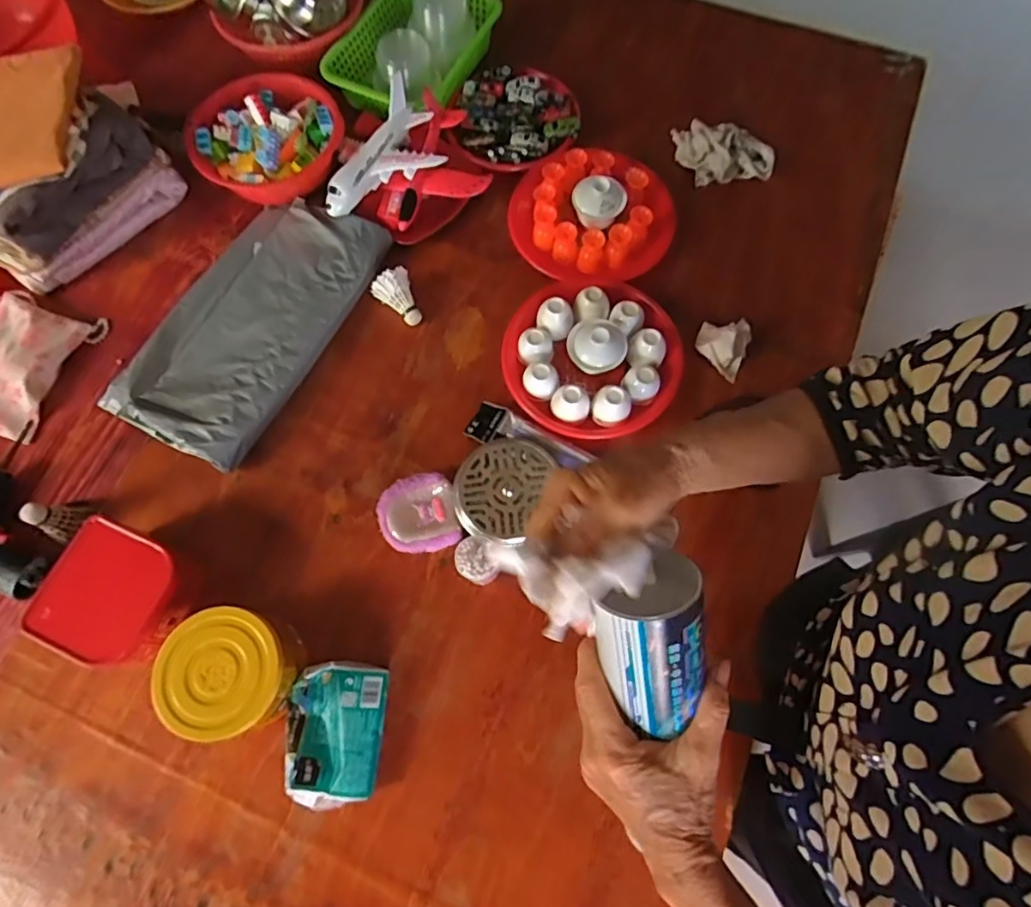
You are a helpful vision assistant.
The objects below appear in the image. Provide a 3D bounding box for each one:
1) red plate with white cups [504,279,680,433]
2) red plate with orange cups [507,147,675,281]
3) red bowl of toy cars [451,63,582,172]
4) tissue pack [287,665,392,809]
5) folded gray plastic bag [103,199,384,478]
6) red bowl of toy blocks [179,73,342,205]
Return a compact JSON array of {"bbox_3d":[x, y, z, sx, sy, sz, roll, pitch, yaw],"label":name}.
[{"bbox_3d":[0.112,-0.145,0.825,0.237,0.054,0.242,-1,72,2],"label":"red plate with white cups"},{"bbox_3d":[0.120,-0.382,0.900,0.257,0.093,0.226,-14,72,-3],"label":"red plate with orange cups"},{"bbox_3d":[0.004,-0.573,0.973,0.208,0.046,0.231,0,72,2],"label":"red bowl of toy cars"},{"bbox_3d":[-0.215,0.331,0.679,0.115,0.040,0.157,4,72,3],"label":"tissue pack"},{"bbox_3d":[-0.396,-0.205,0.859,0.254,0.051,0.440,28,75,10],"label":"folded gray plastic bag"},{"bbox_3d":[-0.397,-0.502,0.925,0.235,0.070,0.220,-1,72,2],"label":"red bowl of toy blocks"}]

